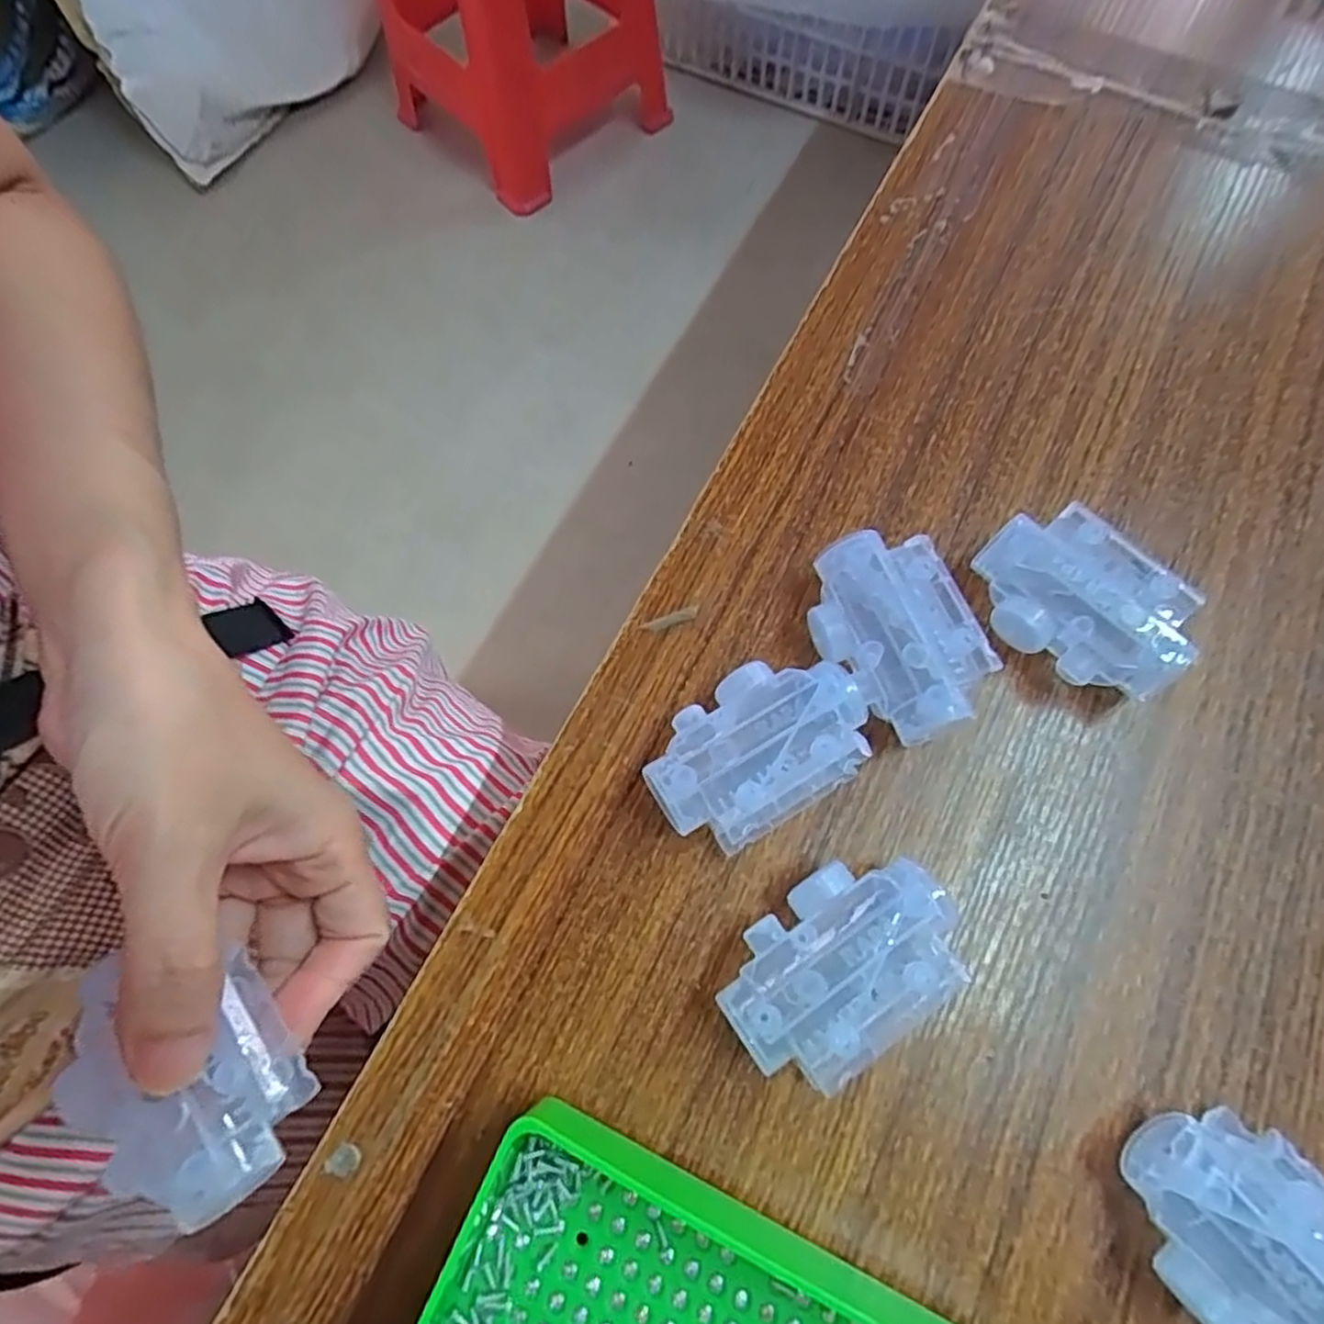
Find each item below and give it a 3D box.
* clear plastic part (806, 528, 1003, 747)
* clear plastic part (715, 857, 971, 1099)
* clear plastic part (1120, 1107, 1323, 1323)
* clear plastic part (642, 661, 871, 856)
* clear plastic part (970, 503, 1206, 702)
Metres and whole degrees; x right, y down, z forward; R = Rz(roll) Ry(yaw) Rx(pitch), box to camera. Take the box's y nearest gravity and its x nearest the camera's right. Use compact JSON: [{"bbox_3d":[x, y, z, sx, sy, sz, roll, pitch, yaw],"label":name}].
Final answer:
[{"bbox_3d":[0.076,-0.009,0.239,0.042,0.028,0.068,-21,71,-6],"label":"clear plastic part"},{"bbox_3d":[0.050,0.087,0.208,0.067,0.029,0.043,-35,73,-11],"label":"clear plastic part"},{"bbox_3d":[0.152,0.151,0.181,0.043,0.027,0.070,-40,74,-12],"label":"clear plastic part"},{"bbox_3d":[0.030,0.028,0.228,0.069,0.028,0.044,-29,72,-9],"label":"clear plastic part"},{"bbox_3d":[0.138,-0.018,0.240,0.068,0.030,0.040,42,76,15],"label":"clear plastic part"}]

